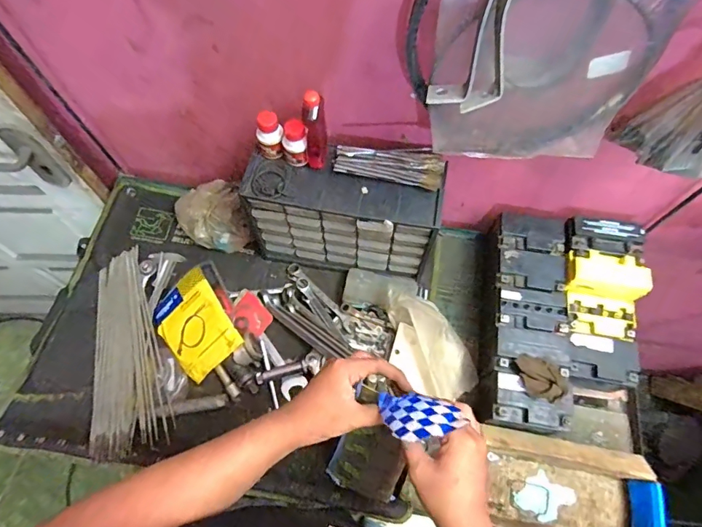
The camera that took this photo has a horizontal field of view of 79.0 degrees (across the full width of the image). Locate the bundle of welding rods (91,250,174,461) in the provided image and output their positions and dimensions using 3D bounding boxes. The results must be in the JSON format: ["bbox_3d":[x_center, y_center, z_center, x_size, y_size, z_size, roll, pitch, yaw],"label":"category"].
[{"bbox_3d":[-0.390,0.139,0.720,0.114,0.025,0.349,-18,67,-10],"label":"bundle of welding rods"}]

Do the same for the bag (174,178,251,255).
[{"bbox_3d":[-0.256,-0.087,0.790,0.110,0.081,0.126,-32,69,-15],"label":"bag"}]

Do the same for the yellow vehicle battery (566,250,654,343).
[{"bbox_3d":[0.407,0.051,0.685,0.118,0.061,0.125,12,65,4],"label":"yellow vehicle battery"}]

